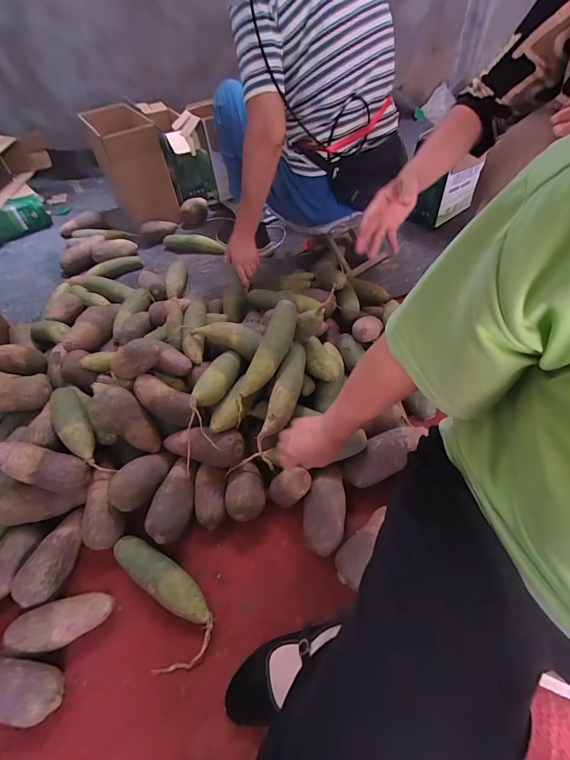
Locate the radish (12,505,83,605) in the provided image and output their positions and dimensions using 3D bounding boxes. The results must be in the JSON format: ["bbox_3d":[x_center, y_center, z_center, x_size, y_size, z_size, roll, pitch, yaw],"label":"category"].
[{"bbox_3d":[-0.408,0.302,0.612,0.063,0.054,0.154,4,52,7],"label":"radish"}]

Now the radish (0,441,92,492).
[{"bbox_3d":[-0.443,0.159,0.639,0.156,0.052,0.061,26,50,-20],"label":"radish"}]

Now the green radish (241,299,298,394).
[{"bbox_3d":[-0.028,-0.059,0.686,0.055,0.044,0.200,23,84,20],"label":"green radish"}]

